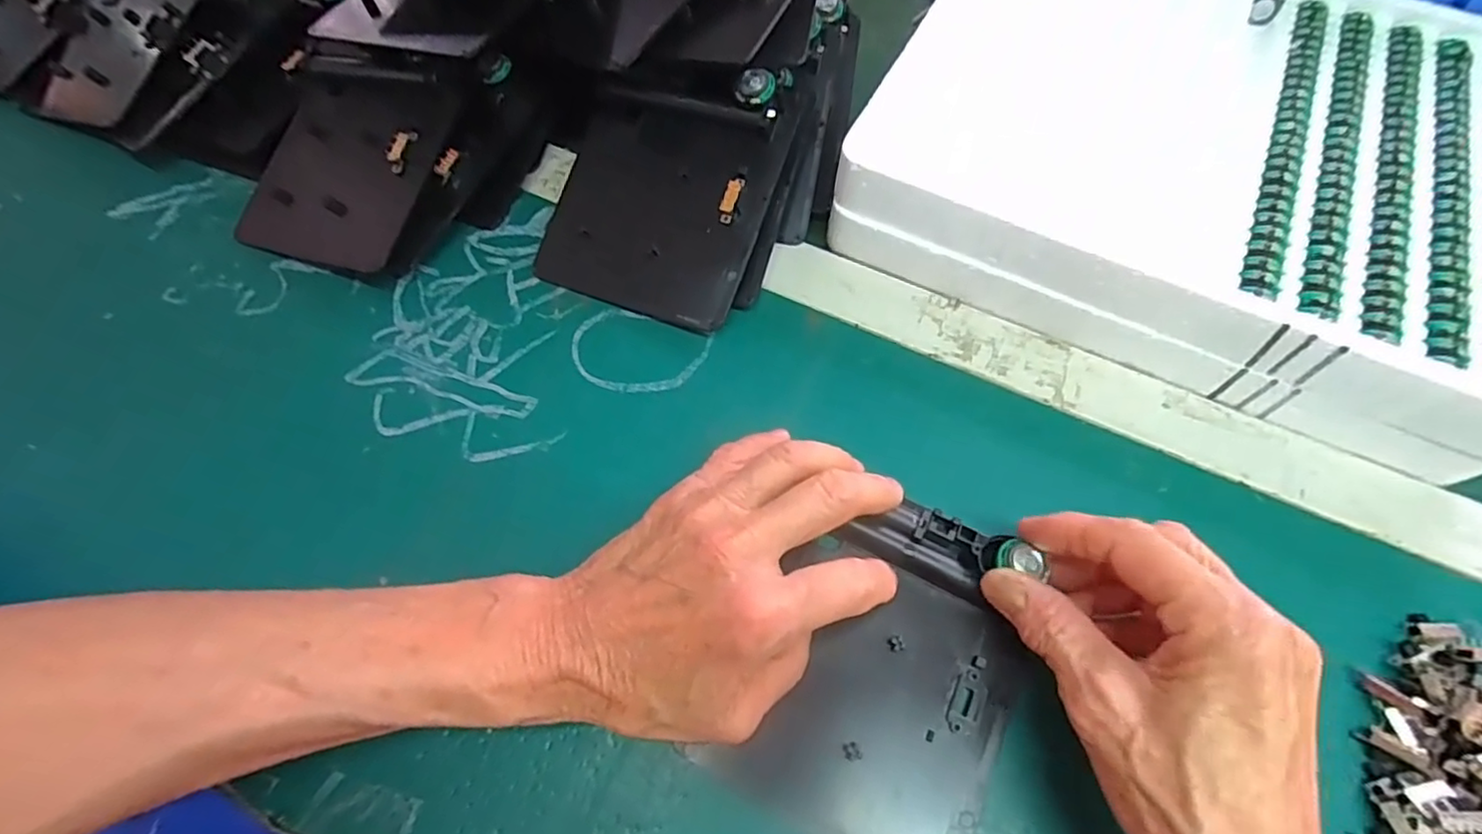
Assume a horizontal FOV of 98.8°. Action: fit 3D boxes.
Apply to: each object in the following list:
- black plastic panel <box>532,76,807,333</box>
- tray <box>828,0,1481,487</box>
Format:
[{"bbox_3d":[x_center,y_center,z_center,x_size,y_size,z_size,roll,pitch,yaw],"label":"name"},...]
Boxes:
[{"bbox_3d":[-0.039,-0.118,0.325,0.108,0.022,0.127,20,88,14],"label":"black plastic panel"},{"bbox_3d":[0.252,-0.156,0.353,0.314,0.069,0.298,26,65,12],"label":"tray"}]

